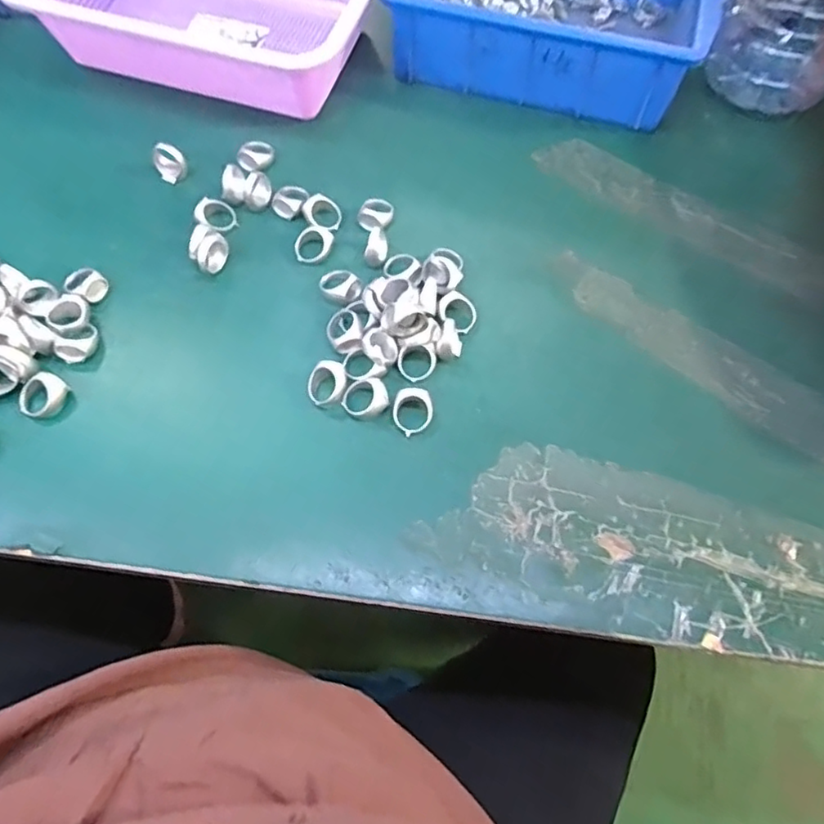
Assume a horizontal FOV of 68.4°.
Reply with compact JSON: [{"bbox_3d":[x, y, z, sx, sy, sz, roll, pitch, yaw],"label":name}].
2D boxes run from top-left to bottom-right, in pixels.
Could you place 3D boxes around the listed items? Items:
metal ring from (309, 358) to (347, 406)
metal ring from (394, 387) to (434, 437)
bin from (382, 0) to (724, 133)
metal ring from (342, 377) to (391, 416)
[{"bbox_3d":[-0.053,-0.018,0.375,0.026,0.007,0.026,1,95,13],"label":"metal ring"},{"bbox_3d":[0.001,0.000,0.371,0.024,0.013,0.028,5,66,0],"label":"metal ring"},{"bbox_3d":[0.112,-0.337,0.498,0.245,0.073,0.174,15,66,5],"label":"bin"},{"bbox_3d":[-0.029,-0.009,0.373,0.028,0.010,0.022,-16,67,-9],"label":"metal ring"}]

